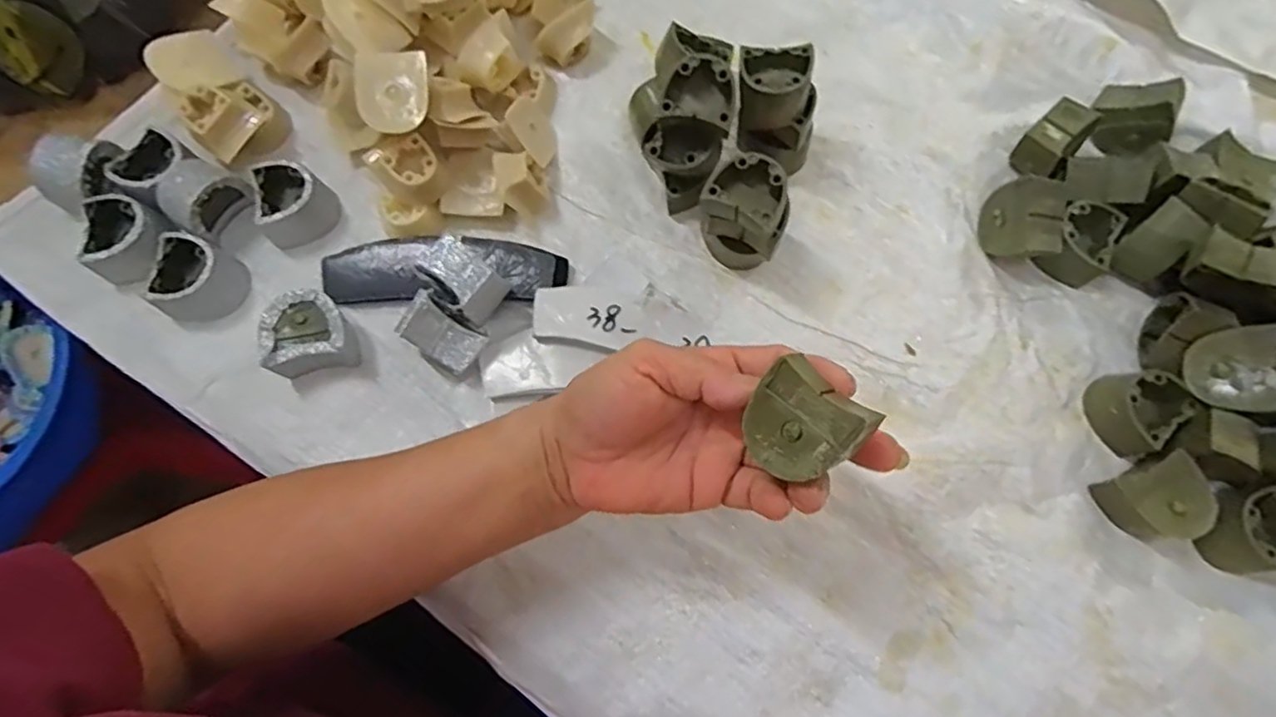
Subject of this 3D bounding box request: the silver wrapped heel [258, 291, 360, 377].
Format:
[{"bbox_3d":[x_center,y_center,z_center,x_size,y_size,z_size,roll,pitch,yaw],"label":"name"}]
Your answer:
[{"bbox_3d":[-0.201,-0.014,0.408,0.056,0.040,0.047,-9,73,-2],"label":"silver wrapped heel"}]

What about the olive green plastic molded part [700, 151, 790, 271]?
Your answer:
[{"bbox_3d":[0.067,-0.087,0.403,0.051,0.077,0.037,27,75,9],"label":"olive green plastic molded part"}]

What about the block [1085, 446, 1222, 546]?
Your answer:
[{"bbox_3d":[0.304,0.085,0.378,0.049,0.028,0.043,-19,75,-8],"label":"block"}]

